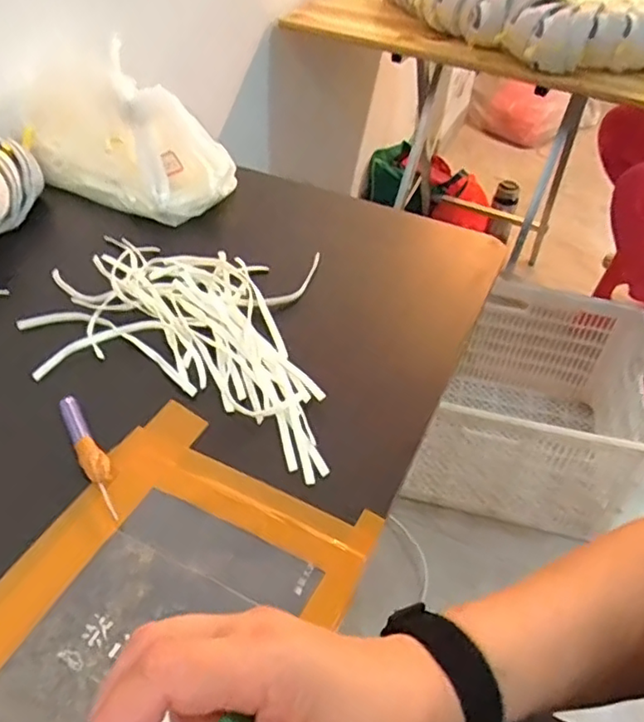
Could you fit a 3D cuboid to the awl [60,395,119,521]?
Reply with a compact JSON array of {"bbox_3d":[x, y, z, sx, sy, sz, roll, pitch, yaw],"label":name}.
[{"bbox_3d":[-0.173,0.069,0.454,0.017,0.010,0.117,-25,51,-26],"label":"awl"}]

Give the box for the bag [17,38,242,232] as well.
[{"bbox_3d":[-0.238,-0.268,0.709,0.259,0.119,0.117,25,48,21],"label":"bag"}]

